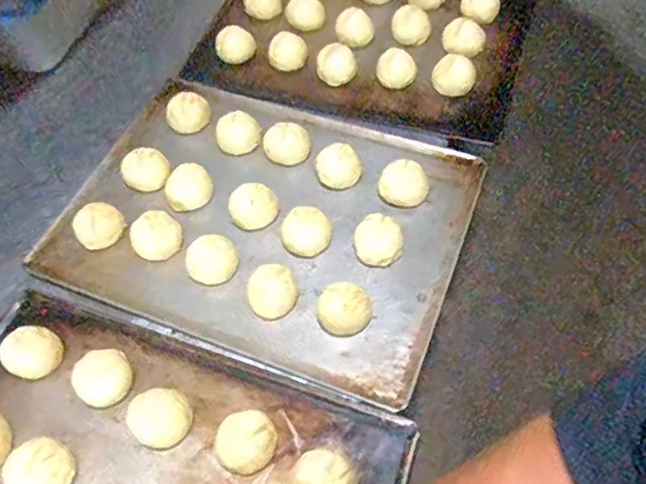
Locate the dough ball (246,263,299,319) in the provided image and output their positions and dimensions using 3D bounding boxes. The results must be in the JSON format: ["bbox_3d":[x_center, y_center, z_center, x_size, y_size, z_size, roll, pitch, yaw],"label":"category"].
[{"bbox_3d":[-0.053,0.050,0.612,0.049,0.034,0.051,-1,57,2],"label":"dough ball"}]

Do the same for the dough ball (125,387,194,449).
[{"bbox_3d":[-0.150,0.165,0.546,0.051,0.036,0.049,-1,57,2],"label":"dough ball"}]

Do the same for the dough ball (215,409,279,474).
[{"bbox_3d":[-0.070,0.184,0.537,0.056,0.022,0.053,-1,57,2],"label":"dough ball"}]

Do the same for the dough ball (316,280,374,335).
[{"bbox_3d":[0.021,0.071,0.591,0.052,0.038,0.049,-1,57,2],"label":"dough ball"}]

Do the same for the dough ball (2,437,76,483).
[{"bbox_3d":[-0.254,0.202,0.523,0.052,0.045,0.056,-1,57,2],"label":"dough ball"}]

